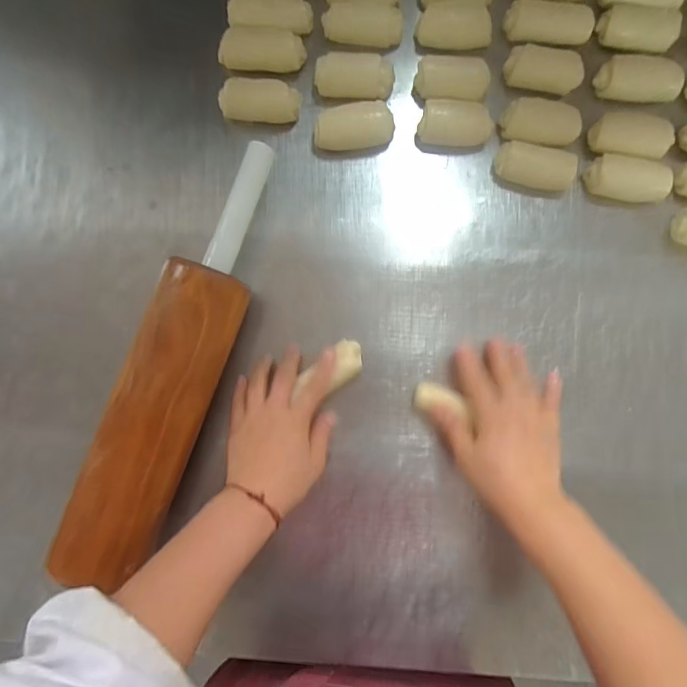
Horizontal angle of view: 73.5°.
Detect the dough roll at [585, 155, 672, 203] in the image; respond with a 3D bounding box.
[{"bbox_3d":[0.271,-0.158,0.440,0.071,0.032,0.038,11,87,2],"label":"dough roll"}]

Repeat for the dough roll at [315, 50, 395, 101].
[{"bbox_3d":[0.011,-0.263,0.453,0.075,0.026,0.037,5,87,1],"label":"dough roll"}]

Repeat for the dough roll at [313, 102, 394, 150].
[{"bbox_3d":[0.010,-0.211,0.449,0.076,0.025,0.037,-11,87,0],"label":"dough roll"}]

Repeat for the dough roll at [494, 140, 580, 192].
[{"bbox_3d":[0.182,-0.167,0.439,0.070,0.036,0.032,17,87,2],"label":"dough roll"}]

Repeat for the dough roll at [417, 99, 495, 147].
[{"bbox_3d":[0.109,-0.213,0.449,0.068,0.028,0.035,7,87,1],"label":"dough roll"}]

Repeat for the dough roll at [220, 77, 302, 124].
[{"bbox_3d":[-0.081,-0.235,0.448,0.076,0.028,0.031,-2,87,1],"label":"dough roll"}]

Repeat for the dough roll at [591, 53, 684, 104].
[{"bbox_3d":[0.281,-0.250,0.436,0.076,0.025,0.029,13,86,11],"label":"dough roll"}]

